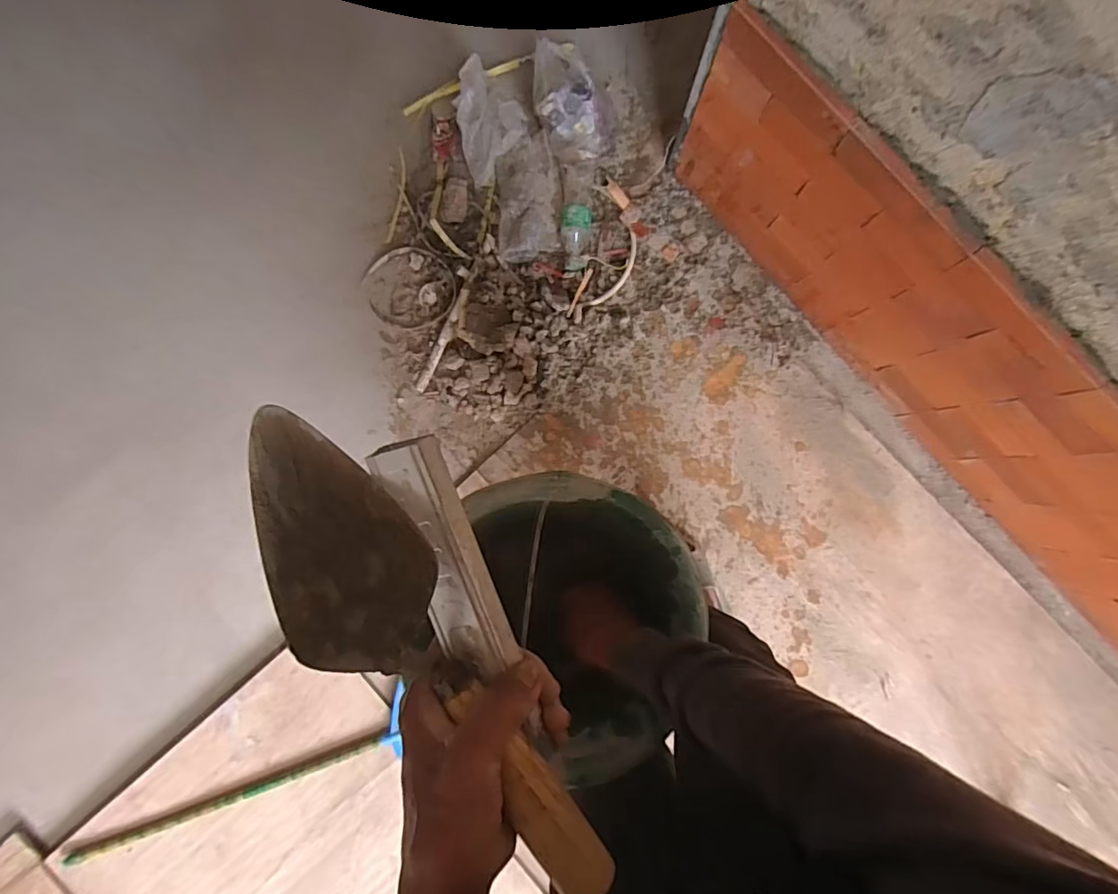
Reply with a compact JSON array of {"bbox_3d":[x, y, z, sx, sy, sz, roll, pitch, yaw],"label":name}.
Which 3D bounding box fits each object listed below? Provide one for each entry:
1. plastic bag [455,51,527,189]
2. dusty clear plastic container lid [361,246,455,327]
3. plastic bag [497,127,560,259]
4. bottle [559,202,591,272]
[{"bbox_3d":[-0.138,-0.658,1.098,0.130,0.115,0.184,-16,88,0],"label":"plastic bag"},{"bbox_3d":[-0.320,-0.344,1.161,0.187,0.012,0.187,0,88,1],"label":"dusty clear plastic container lid"},{"bbox_3d":[-0.064,-0.519,1.124,0.133,0.066,0.252,0,88,1],"label":"plastic bag"},{"bbox_3d":[0.036,-0.438,1.139,0.069,0.058,0.131,1,105,1],"label":"bottle"}]

